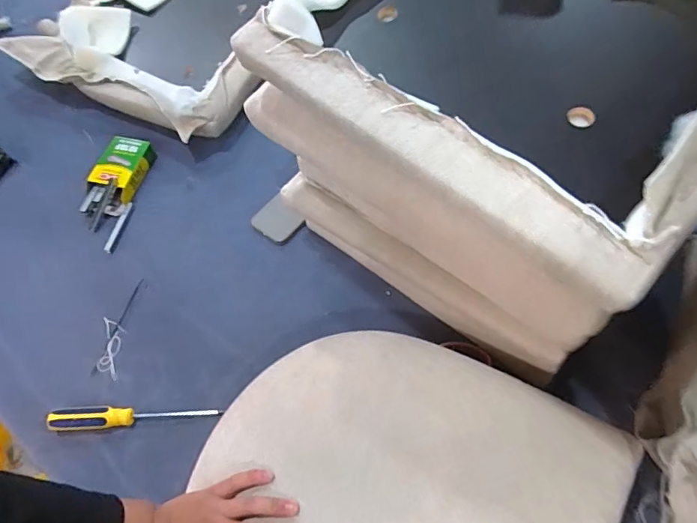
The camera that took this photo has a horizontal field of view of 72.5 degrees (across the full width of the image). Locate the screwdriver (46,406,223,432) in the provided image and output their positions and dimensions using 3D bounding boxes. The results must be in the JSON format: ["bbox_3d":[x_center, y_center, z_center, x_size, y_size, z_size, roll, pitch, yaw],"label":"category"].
[{"bbox_3d":[-0.303,0.219,0.674,0.235,0.029,0.030,-4,61,0],"label":"screwdriver"}]

